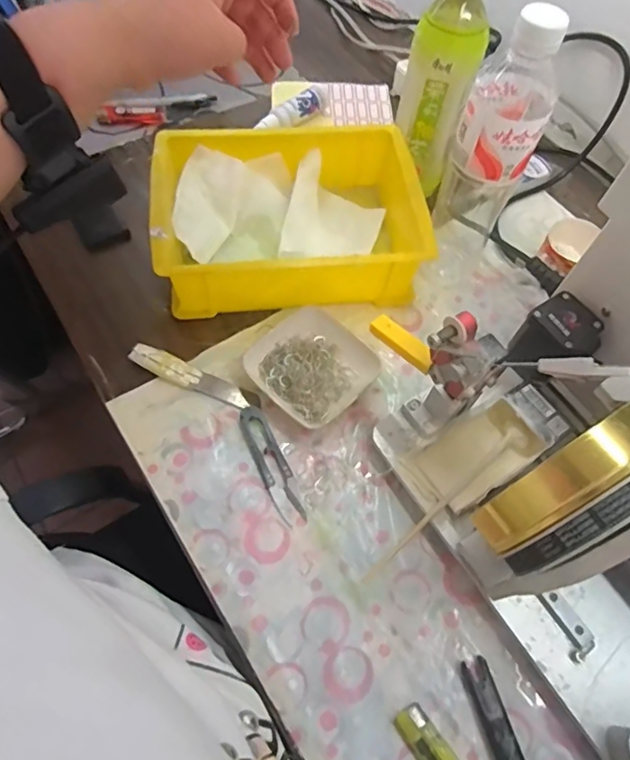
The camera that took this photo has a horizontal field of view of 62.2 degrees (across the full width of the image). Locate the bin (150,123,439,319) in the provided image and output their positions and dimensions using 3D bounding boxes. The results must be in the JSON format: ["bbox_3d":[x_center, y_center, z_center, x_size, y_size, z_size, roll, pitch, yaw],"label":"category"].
[{"bbox_3d":[-0.026,-0.160,0.508,0.235,0.075,0.174,-6,64,-6],"label":"bin"}]

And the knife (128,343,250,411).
[{"bbox_3d":[-0.108,-0.003,0.454,0.107,0.016,0.023,24,65,9],"label":"knife"}]

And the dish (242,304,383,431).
[{"bbox_3d":[-0.003,-0.012,0.461,0.091,0.022,0.097,-41,72,-20],"label":"dish"}]

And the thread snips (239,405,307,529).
[{"bbox_3d":[-0.036,0.067,0.425,0.023,0.009,0.102,-22,67,-14],"label":"thread snips"}]

